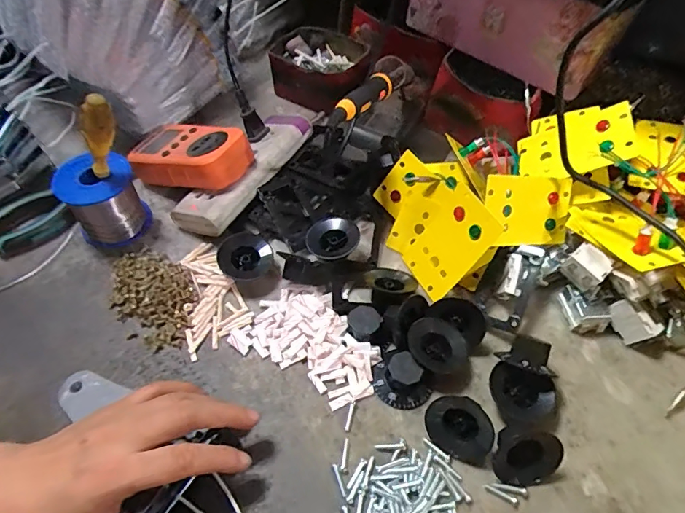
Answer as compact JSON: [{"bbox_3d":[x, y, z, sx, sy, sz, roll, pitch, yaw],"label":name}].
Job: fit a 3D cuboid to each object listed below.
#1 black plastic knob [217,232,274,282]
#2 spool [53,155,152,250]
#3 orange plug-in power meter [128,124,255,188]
[{"bbox_3d":[-0.088,0.001,0.415,0.047,0.020,0.042,-13,56,-10],"label":"black plastic knob"},{"bbox_3d":[-0.220,-0.053,0.422,0.064,0.070,0.059,-29,60,-20],"label":"spool"},{"bbox_3d":[-0.150,-0.101,0.451,0.126,0.038,0.063,10,53,26],"label":"orange plug-in power meter"}]

